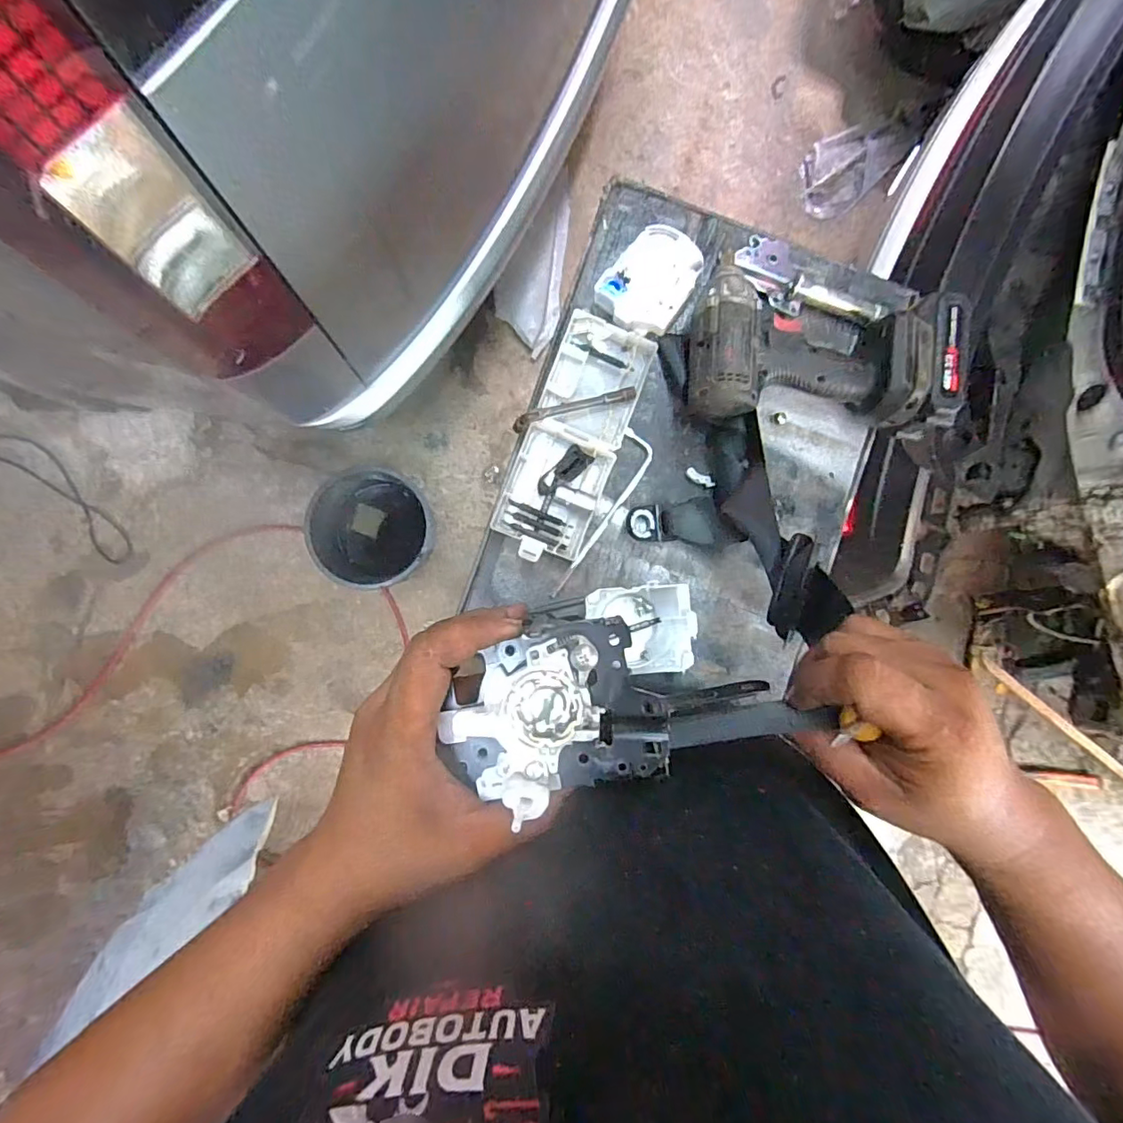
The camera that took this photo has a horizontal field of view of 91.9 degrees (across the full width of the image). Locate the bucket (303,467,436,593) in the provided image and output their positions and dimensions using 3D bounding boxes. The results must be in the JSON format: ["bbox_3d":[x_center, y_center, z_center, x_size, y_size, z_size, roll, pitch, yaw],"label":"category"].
[{"bbox_3d":[-0.439,-0.077,1.301,0.262,0.191,0.278,0,89,-3],"label":"bucket"}]

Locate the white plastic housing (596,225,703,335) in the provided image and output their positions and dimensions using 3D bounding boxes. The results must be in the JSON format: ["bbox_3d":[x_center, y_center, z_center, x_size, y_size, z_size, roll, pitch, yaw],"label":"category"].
[{"bbox_3d":[0.085,-0.267,0.516,0.075,0.023,0.093,34,87,-2],"label":"white plastic housing"}]

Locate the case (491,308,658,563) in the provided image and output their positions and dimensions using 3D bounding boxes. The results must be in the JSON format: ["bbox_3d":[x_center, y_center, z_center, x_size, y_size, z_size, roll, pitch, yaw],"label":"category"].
[{"bbox_3d":[0.012,-0.116,0.515,0.086,0.031,0.229,22,88,-2],"label":"case"}]

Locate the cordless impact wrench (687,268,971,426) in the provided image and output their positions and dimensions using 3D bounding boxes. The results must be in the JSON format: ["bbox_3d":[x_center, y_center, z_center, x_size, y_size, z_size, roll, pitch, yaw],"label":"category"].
[{"bbox_3d":[0.233,-0.196,0.504,0.228,0.078,0.144,4,88,-3],"label":"cordless impact wrench"}]

